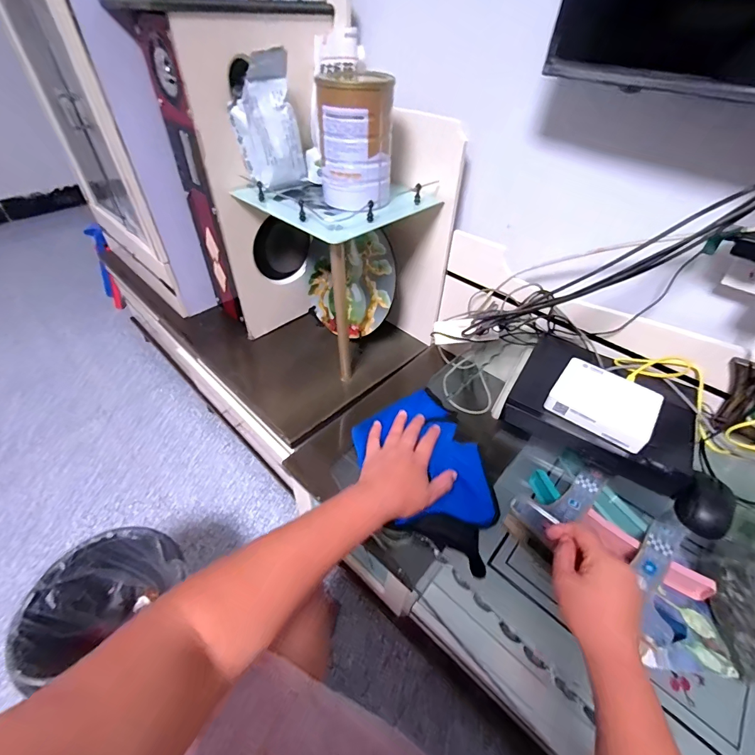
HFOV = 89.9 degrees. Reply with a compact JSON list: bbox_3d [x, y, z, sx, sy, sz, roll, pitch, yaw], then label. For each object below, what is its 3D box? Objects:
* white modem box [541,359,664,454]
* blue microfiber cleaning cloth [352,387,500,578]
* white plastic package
[{"bbox_3d":[0.341,0.036,0.572,0.136,0.028,0.114,30,51,25],"label":"white modem box"},{"bbox_3d":[0.073,0.132,0.526,0.161,0.017,0.263,-14,48,-16],"label":"blue microfiber cleaning cloth"},{"bbox_3d":[-0.204,-0.474,0.712,0.117,0.195,0.063,-33,55,-30],"label":"white plastic package"}]

